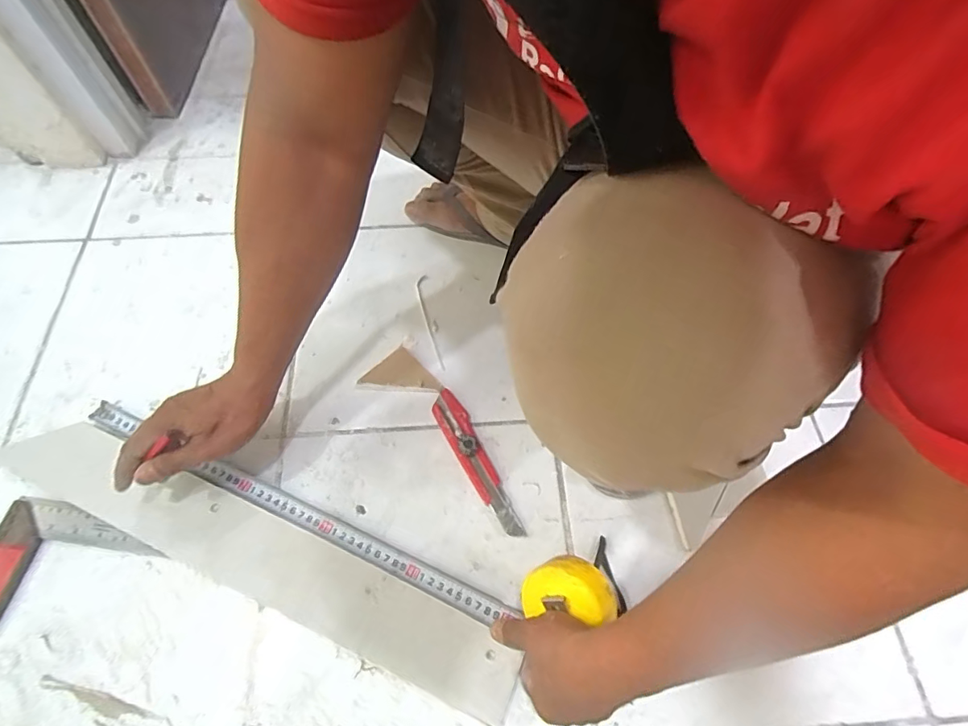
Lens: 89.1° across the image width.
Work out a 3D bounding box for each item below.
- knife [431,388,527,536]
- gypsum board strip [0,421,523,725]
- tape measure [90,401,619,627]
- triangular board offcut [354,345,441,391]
[{"bbox_3d":[-0.008,0.103,0.525,0.031,0.017,0.173,-27,65,-14],"label":"knife"},{"bbox_3d":[-0.226,0.180,0.474,0.541,0.015,0.068,22,64,10],"label":"gypsum board strip"},{"bbox_3d":[-0.161,0.146,0.486,0.565,0.073,0.069,15,62,16],"label":"tape measure"},{"bbox_3d":[-0.099,0.023,0.564,0.069,0.009,0.072,-39,69,-19],"label":"triangular board offcut"}]

